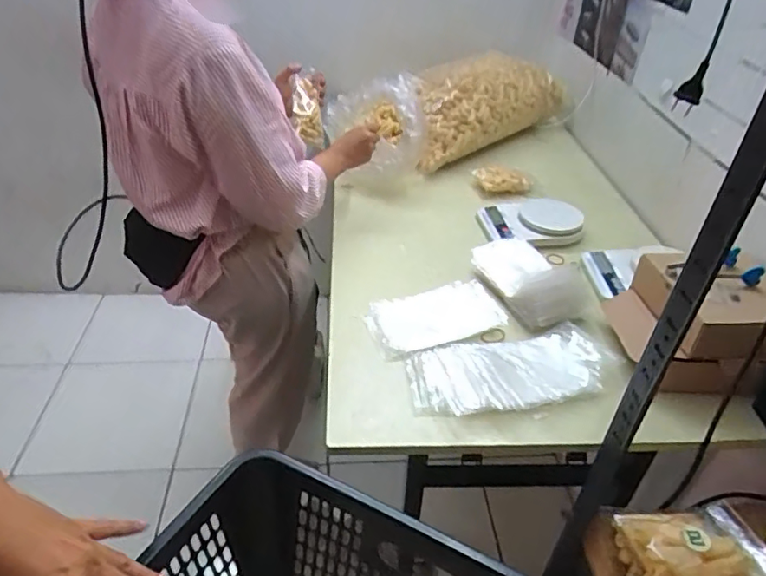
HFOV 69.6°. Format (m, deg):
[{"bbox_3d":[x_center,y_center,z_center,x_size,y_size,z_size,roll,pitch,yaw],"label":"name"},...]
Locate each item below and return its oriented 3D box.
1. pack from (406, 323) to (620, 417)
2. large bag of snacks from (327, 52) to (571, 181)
[{"bbox_3d":[0.169,0.109,0.714,0.266,0.029,0.119,-6,38,-12],"label":"pack"},{"bbox_3d":[0.170,-0.401,1.258,0.633,0.201,0.186,-26,46,-33],"label":"large bag of snacks"}]

